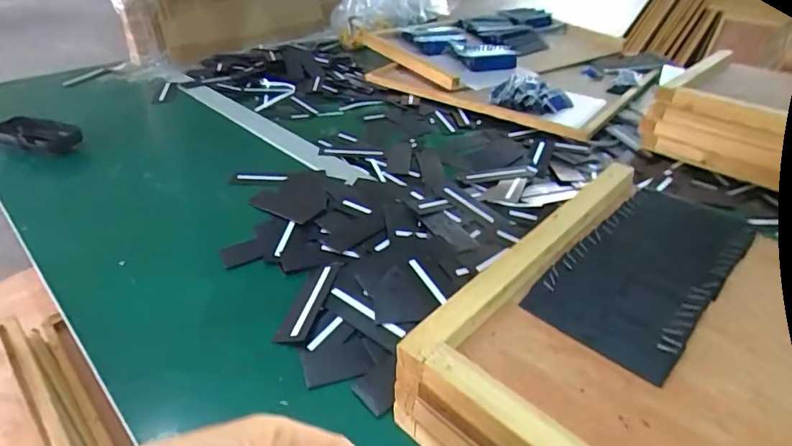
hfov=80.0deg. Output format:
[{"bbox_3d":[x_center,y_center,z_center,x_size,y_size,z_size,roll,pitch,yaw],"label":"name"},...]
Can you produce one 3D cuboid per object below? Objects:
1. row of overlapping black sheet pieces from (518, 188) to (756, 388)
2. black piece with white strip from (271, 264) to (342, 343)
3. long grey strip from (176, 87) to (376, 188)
[{"bbox_3d":[0.185,0.029,0.348,0.093,0.008,0.200,30,46,34],"label":"row of overlapping black sheet pieces"},{"bbox_3d":[-0.073,0.066,0.408,0.025,0.008,0.096,8,34,12],"label":"black piece with white strip"},{"bbox_3d":[-0.203,-0.147,0.715,0.047,0.007,0.456,-24,42,-39],"label":"long grey strip"}]

